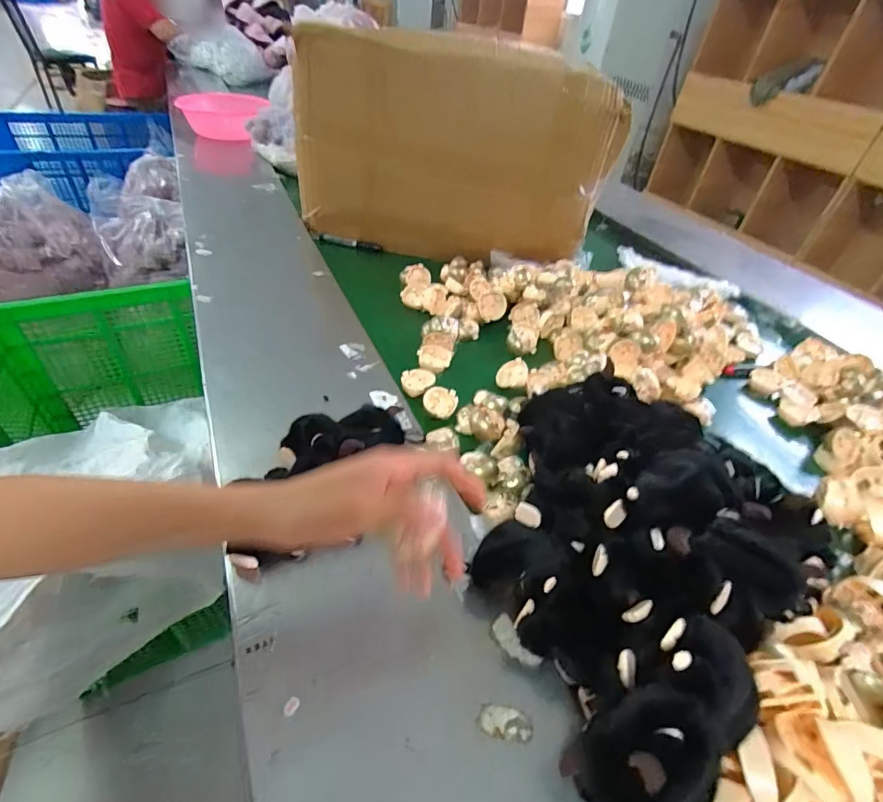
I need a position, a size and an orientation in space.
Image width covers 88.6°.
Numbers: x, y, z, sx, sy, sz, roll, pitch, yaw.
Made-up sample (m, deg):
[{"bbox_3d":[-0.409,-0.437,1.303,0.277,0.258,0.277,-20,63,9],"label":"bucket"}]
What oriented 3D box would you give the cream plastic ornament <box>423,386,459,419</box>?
[{"bbox_3d":[-0.002,0.002,0.636,0.046,0.010,0.046,3,61,-6],"label":"cream plastic ornament"}]

